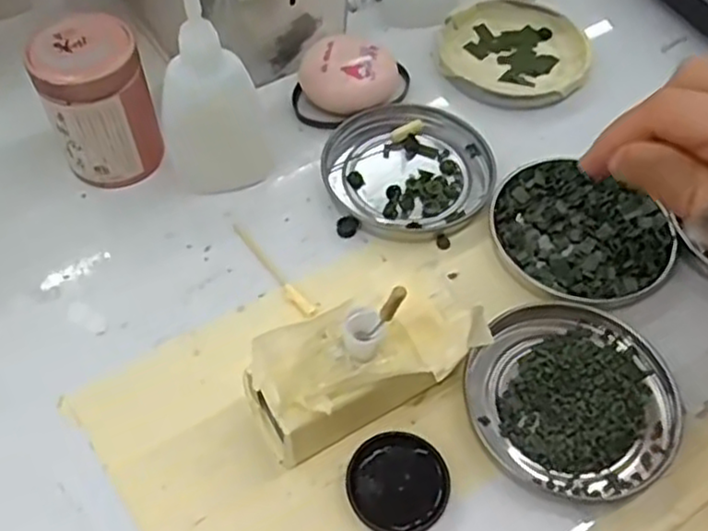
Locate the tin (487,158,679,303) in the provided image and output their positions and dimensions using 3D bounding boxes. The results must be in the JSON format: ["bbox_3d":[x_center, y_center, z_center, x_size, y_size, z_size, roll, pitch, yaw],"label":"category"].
[{"bbox_3d":[0.099,-0.014,0.317,0.078,0.011,0.068,32,60,19],"label":"tin"}]

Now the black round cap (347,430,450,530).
[{"bbox_3d":[0.016,0.077,0.254,0.035,0.007,0.035,1,55,-1],"label":"black round cap"}]

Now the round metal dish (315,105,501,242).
[{"bbox_3d":[0.026,-0.047,0.340,0.076,0.007,0.075,1,55,-1],"label":"round metal dish"}]

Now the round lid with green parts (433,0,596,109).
[{"bbox_3d":[0.088,-0.117,0.389,0.080,0.011,0.080,1,55,-1],"label":"round lid with green parts"}]

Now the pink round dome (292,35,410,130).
[{"bbox_3d":[-0.001,-0.093,0.360,0.057,0.023,0.041,3,55,0],"label":"pink round dome"}]

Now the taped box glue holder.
[{"bbox_3d":[0.005,0.036,0.260,0.086,0.044,0.040,-22,59,-16],"label":"taped box glue holder"}]

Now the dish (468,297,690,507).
[{"bbox_3d":[0.083,0.050,0.274,0.078,0.008,0.073,1,55,-1],"label":"dish"}]

